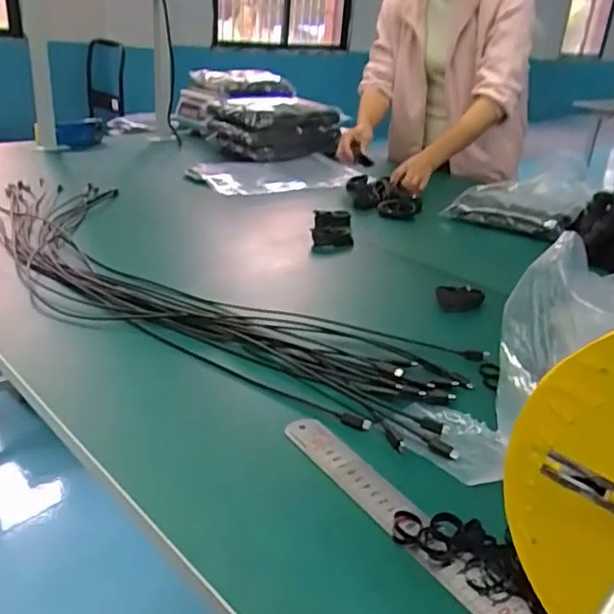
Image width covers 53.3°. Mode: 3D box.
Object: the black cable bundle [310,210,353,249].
[{"bbox_3d":[0.044,-0.139,1.080,0.068,0.015,0.164,4,25,0],"label":"black cable bundle"}]

